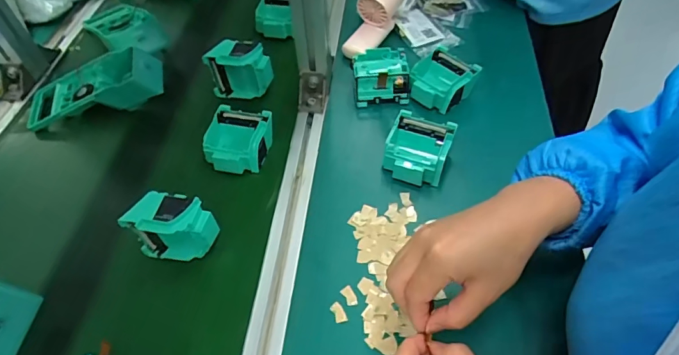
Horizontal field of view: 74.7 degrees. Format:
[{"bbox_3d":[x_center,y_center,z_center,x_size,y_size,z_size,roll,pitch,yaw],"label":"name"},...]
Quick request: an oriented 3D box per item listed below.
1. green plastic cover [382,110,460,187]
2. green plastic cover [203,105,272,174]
[{"bbox_3d":[0.094,-0.035,0.533,0.070,0.030,0.080,21,57,13],"label":"green plastic cover"},{"bbox_3d":[-0.126,-0.043,0.555,0.077,0.039,0.081,11,55,7],"label":"green plastic cover"}]

